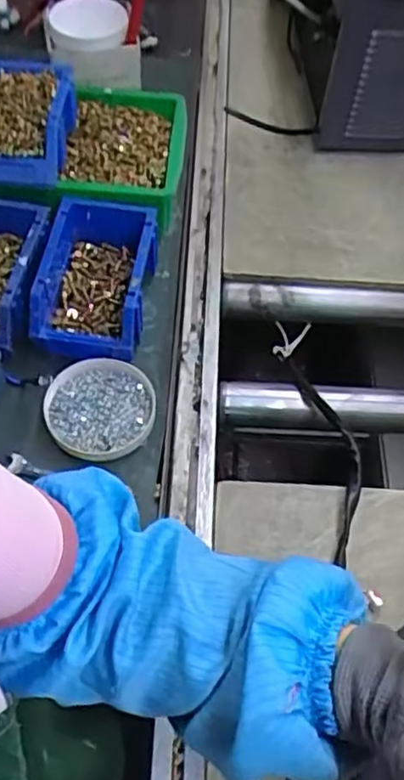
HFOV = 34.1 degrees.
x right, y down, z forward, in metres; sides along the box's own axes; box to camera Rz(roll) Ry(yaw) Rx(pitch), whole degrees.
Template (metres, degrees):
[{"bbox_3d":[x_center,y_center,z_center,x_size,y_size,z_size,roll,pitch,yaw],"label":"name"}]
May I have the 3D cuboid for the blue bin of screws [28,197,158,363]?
[{"bbox_3d":[-0.108,-0.115,0.686,0.109,0.063,0.166,8,57,3],"label":"blue bin of screws"}]

